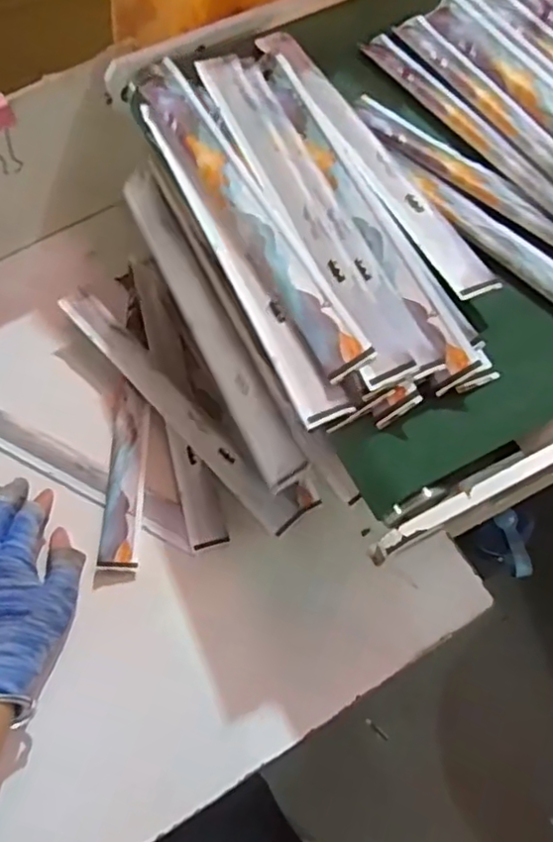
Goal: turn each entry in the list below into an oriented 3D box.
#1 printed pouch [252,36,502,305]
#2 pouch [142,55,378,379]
[{"bbox_3d":[0.058,-0.188,0.443,0.033,0.006,0.272,-25,67,-11],"label":"printed pouch"},{"bbox_3d":[-0.024,-0.142,0.423,0.033,0.013,0.277,-26,67,-11],"label":"pouch"}]

